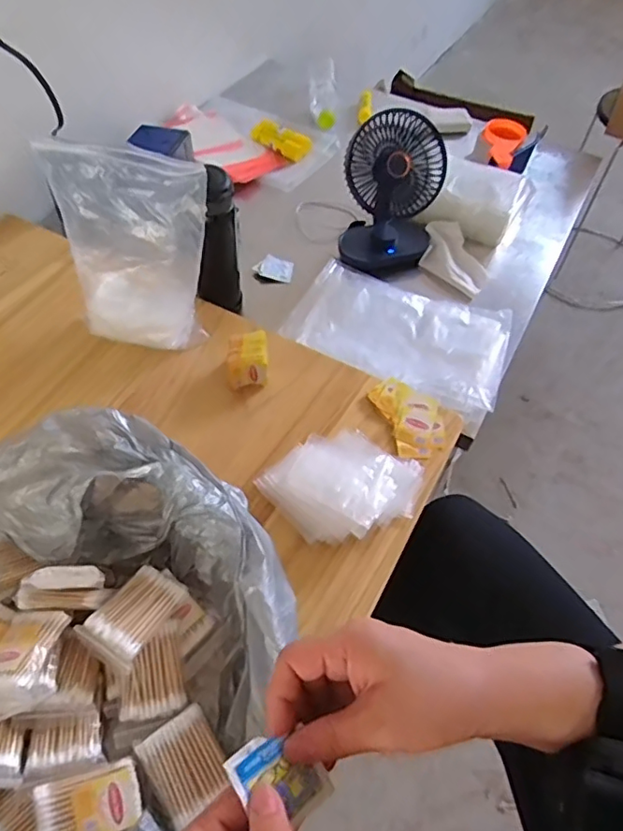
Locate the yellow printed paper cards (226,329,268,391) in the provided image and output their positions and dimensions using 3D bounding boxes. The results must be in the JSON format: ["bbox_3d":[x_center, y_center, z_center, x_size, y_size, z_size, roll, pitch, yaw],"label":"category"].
[{"bbox_3d":[-0.081,-0.073,0.716,0.052,0.047,0.062,-3,54,-4],"label":"yellow printed paper cards"}]

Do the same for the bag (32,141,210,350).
[{"bbox_3d":[-0.207,-0.179,0.683,0.166,0.252,0.071,7,54,3],"label":"bag"}]

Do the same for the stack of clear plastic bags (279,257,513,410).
[{"bbox_3d":[0.127,-0.127,0.828,0.301,0.030,0.199,19,56,11],"label":"stack of clear plastic bags"}]

